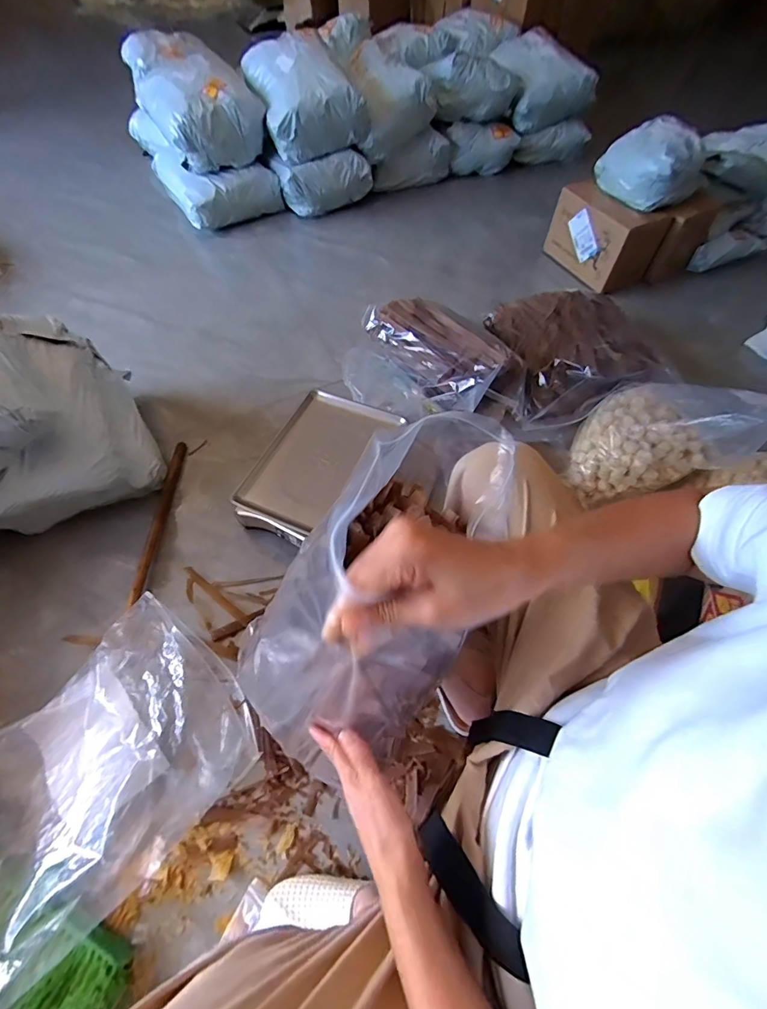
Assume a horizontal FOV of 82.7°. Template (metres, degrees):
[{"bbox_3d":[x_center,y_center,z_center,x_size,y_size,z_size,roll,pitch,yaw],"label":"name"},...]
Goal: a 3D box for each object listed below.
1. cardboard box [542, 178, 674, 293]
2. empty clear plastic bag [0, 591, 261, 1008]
[{"bbox_3d":[0.684,-0.841,1.363,0.183,0.192,0.306,-23,61,-14],"label":"cardboard box"},{"bbox_3d":[-0.432,0.397,0.629,0.301,0.134,0.450,39,65,21],"label":"empty clear plastic bag"}]

